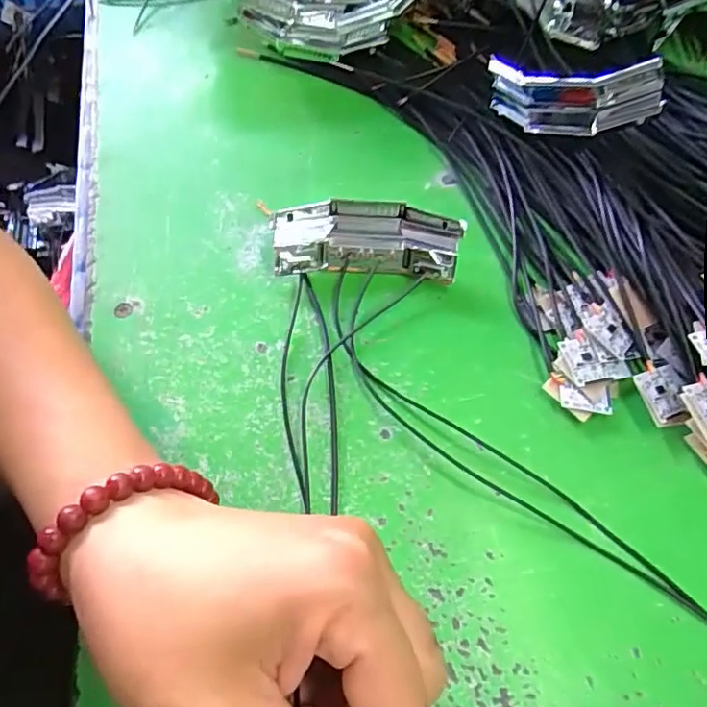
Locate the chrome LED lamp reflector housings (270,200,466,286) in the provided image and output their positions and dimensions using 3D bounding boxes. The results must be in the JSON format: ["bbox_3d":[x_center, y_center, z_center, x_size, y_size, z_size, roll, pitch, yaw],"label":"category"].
[{"bbox_3d":[0.007,-0.059,0.308,0.095,0.027,0.034,4,63,2],"label":"chrome LED lamp reflector housings"}]

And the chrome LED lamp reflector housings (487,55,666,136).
[{"bbox_3d":[0.121,-0.145,0.324,0.094,0.037,0.017,21,60,36],"label":"chrome LED lamp reflector housings"}]

